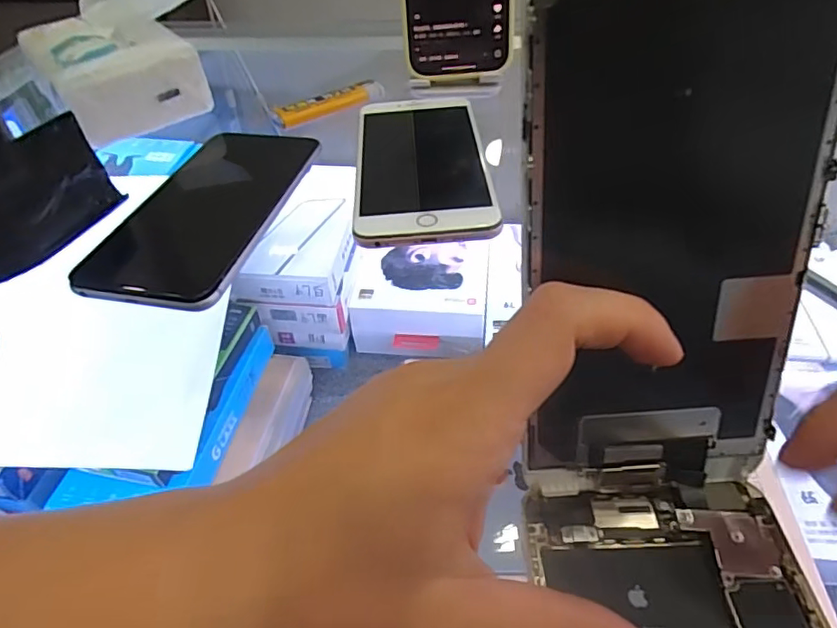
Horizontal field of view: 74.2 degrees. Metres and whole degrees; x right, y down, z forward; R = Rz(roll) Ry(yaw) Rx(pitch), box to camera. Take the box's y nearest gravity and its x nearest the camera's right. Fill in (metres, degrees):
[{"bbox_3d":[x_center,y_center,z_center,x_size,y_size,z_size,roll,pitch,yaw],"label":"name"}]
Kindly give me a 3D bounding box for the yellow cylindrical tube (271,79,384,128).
[{"bbox_3d":[-0.063,-0.151,0.395,0.087,0.012,0.013,-30,51,-25],"label":"yellow cylindrical tube"}]

